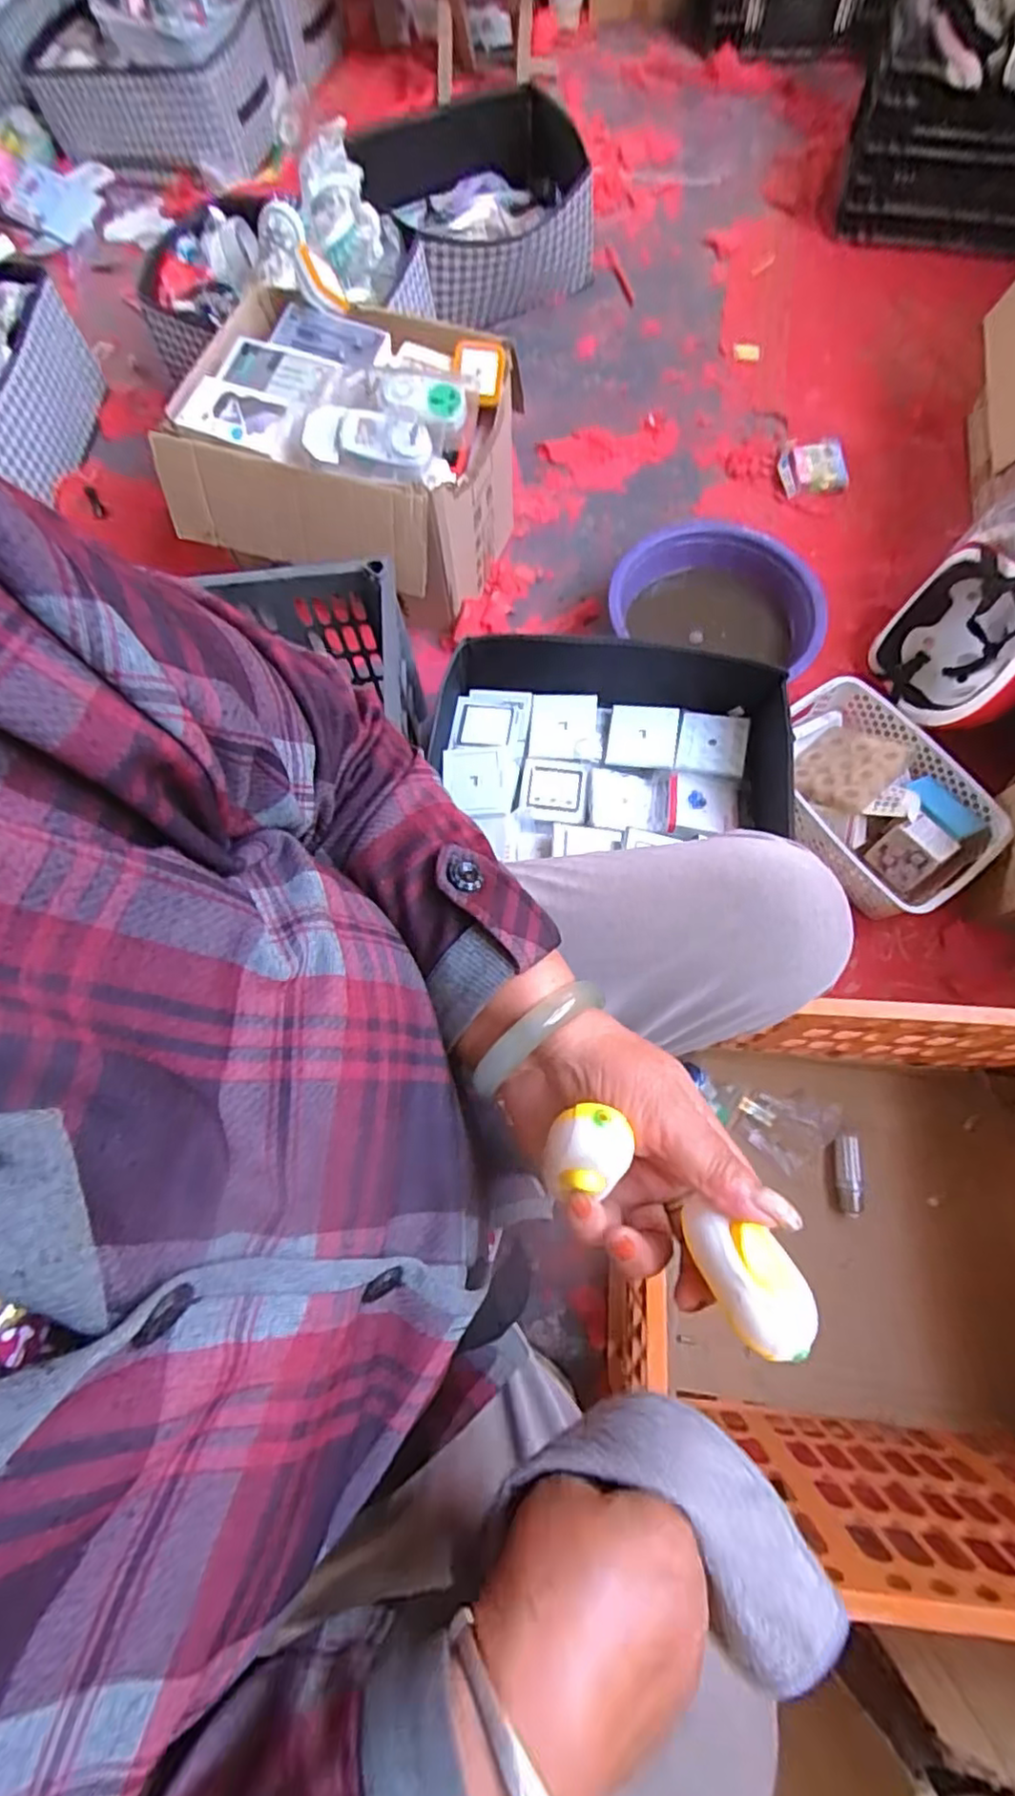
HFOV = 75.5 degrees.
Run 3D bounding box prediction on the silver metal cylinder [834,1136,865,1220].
[{"bbox_3d":[0.383,0.312,0.734,0.023,0.018,0.086,0,84,2],"label":"silver metal cylinder"}]

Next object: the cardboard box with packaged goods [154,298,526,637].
[{"bbox_3d":[-0.225,-0.617,0.935,0.413,0.254,0.338,20,73,9],"label":"cardboard box with packaged goods"}]

